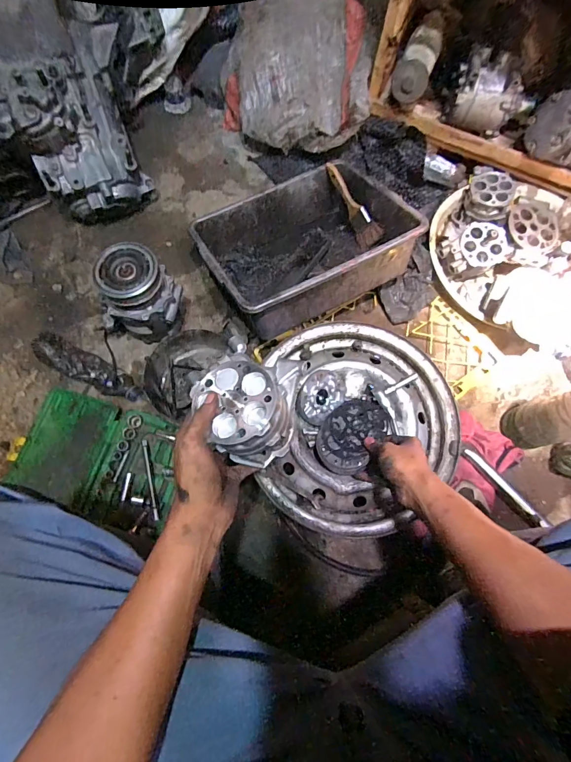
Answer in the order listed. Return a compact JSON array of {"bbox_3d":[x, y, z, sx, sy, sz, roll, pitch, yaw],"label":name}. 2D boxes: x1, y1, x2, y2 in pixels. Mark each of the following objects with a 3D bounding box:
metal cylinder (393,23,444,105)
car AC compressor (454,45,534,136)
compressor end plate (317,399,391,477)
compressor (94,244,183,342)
[{"bbox_3d":[0.279,-0.670,0.821,0.073,0.069,0.154,23,73,6],"label":"metal cylinder"},{"bbox_3d":[0.446,-0.612,0.835,0.170,0.111,0.092,26,73,7],"label":"car AC compressor"},{"bbox_3d":[0.106,0.081,0.621,0.092,0.030,0.132,42,76,11],"label":"compressor end plate"},{"bbox_3d":[-0.285,-0.156,0.762,0.153,0.188,0.119,7,72,1],"label":"compressor"}]

